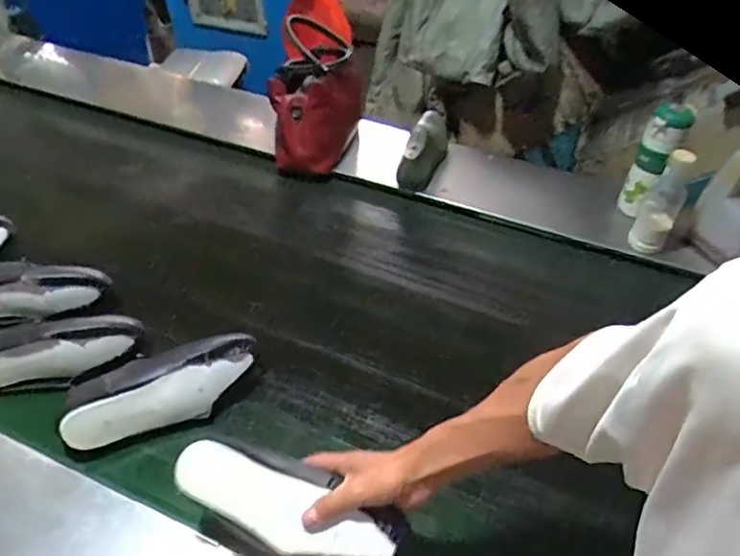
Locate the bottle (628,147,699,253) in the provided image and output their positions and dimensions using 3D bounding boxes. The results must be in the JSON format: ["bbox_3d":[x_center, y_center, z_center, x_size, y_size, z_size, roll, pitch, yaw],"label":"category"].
[{"bbox_3d":[0.560,-0.139,1.105,0.067,0.195,0.059,28,51,24],"label":"bottle"}]

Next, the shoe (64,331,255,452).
[{"bbox_3d":[-0.303,0.164,0.847,0.280,0.094,0.081,-18,48,-18],"label":"shoe"}]

